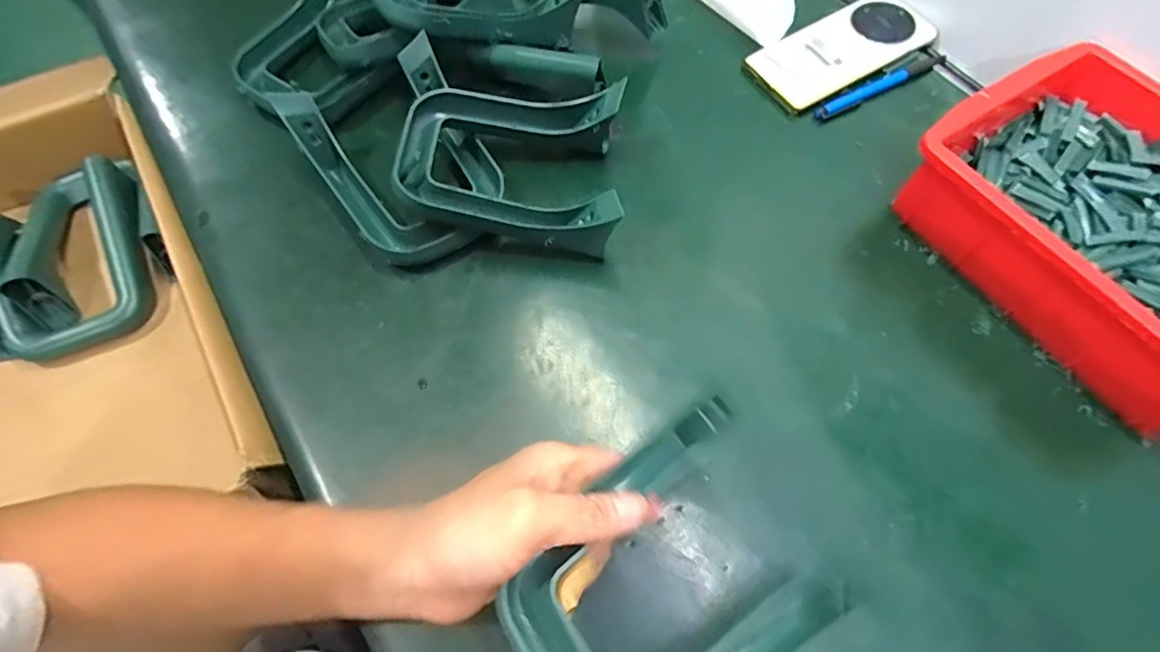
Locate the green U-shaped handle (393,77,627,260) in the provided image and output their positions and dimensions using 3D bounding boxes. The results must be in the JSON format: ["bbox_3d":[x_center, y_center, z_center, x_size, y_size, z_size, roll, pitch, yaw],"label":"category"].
[{"bbox_3d":[-0.047,-0.122,0.420,0.168,0.054,0.133,10,65,5],"label":"green U-shaped handle"}]

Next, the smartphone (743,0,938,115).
[{"bbox_3d":[0.231,-0.246,0.492,0.157,0.006,0.072,-30,71,-7],"label":"smartphone"}]

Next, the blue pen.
[{"bbox_3d":[0.262,-0.209,0.482,0.132,0.008,0.013,-27,67,-12],"label":"blue pen"}]

